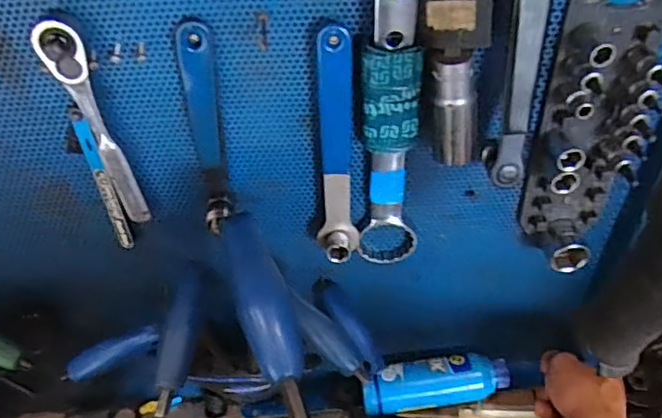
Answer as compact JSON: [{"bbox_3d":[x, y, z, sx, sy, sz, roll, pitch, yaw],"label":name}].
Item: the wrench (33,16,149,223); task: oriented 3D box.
[{"bbox_3d":[-0.164,-0.051,0.424,0.033,0.166,0.013,-29,49,-26],"label":"wrench"}]

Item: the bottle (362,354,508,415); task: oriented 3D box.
[{"bbox_3d":[0.108,0.181,0.630,0.149,0.043,0.040,-6,42,-4],"label":"bottle"}]

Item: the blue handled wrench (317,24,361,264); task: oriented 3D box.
[{"bbox_3d":[0.005,-0.037,0.437,0.027,0.184,0.026,2,42,4],"label":"blue handled wrench"}]

